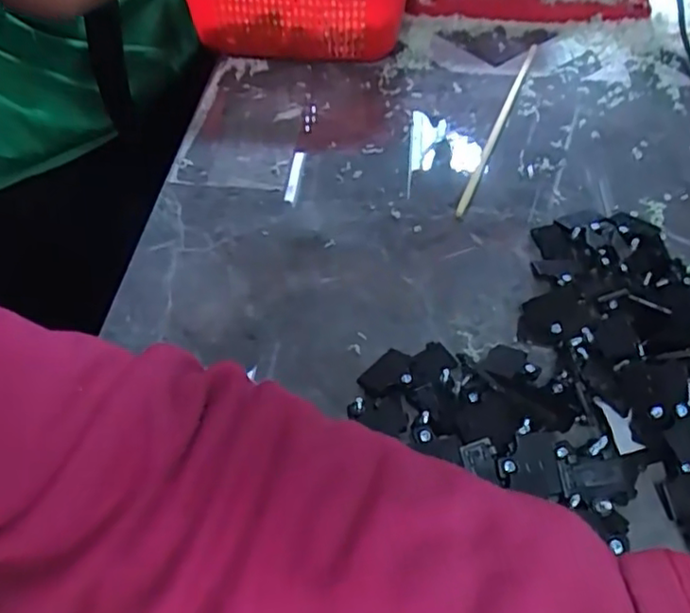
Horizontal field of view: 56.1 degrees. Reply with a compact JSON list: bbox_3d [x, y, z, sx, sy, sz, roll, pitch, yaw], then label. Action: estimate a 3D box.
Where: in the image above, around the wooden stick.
[{"bbox_3d":[0.101,-0.121,0.419,0.006,0.004,0.198,18,52,15],"label":"wooden stick"}]

